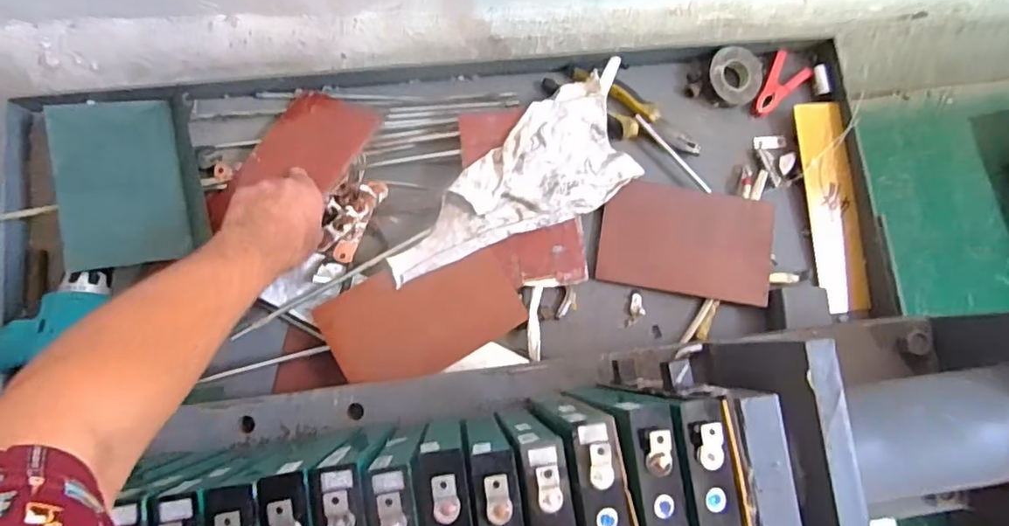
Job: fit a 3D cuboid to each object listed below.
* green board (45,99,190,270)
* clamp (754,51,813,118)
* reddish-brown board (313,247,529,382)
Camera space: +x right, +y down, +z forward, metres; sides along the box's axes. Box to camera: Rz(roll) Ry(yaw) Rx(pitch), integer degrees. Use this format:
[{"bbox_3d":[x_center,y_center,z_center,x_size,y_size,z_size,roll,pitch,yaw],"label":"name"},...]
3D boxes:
[{"bbox_3d":[-0.432,-0.091,0.645,0.117,0.011,0.191,-8,81,-35],"label":"green board"},{"bbox_3d":[0.370,-0.233,0.761,0.053,0.016,0.091,31,80,1],"label":"clamp"},{"bbox_3d":[-0.090,0.065,0.654,0.220,0.012,0.112,-16,83,-6],"label":"reddish-brown board"}]

